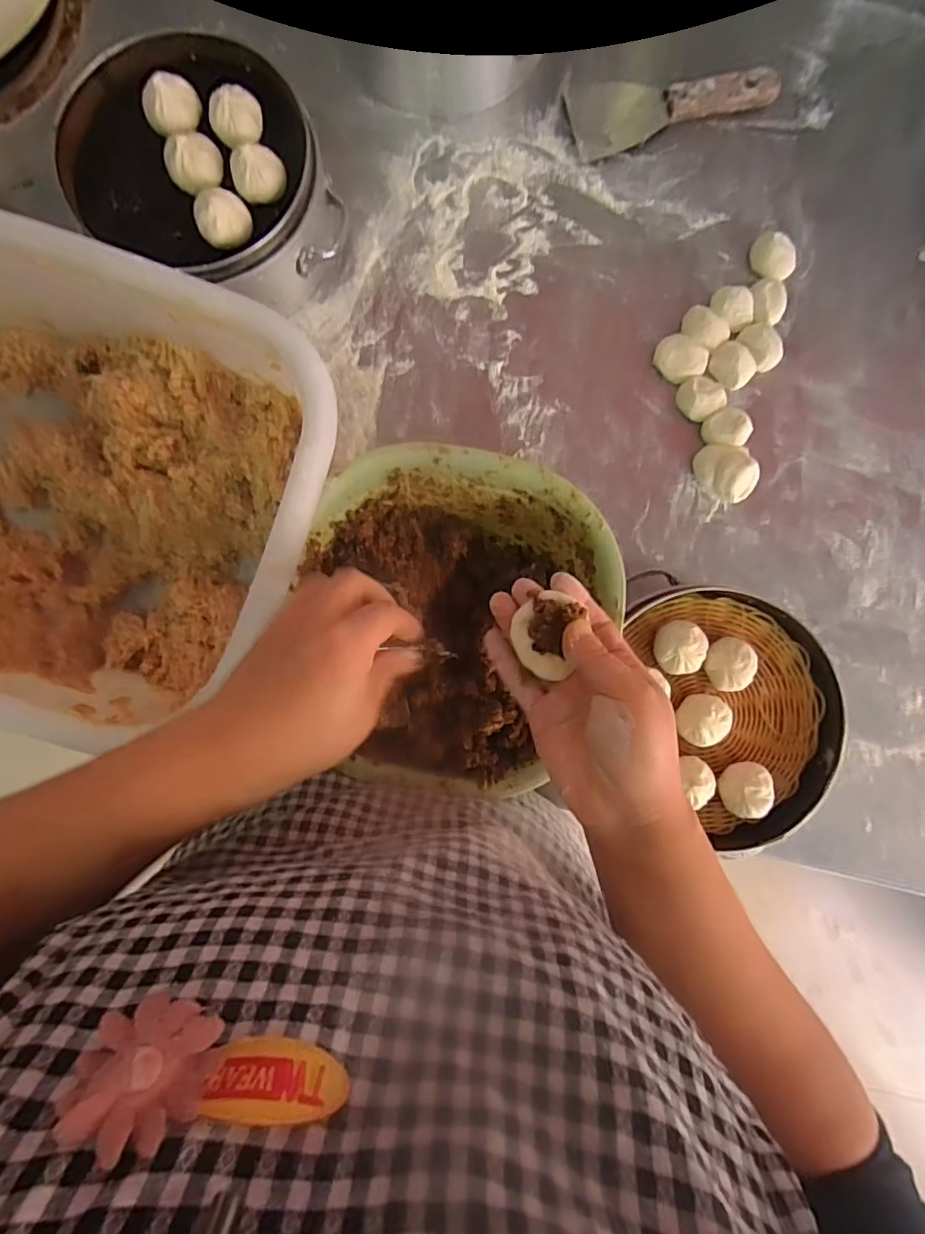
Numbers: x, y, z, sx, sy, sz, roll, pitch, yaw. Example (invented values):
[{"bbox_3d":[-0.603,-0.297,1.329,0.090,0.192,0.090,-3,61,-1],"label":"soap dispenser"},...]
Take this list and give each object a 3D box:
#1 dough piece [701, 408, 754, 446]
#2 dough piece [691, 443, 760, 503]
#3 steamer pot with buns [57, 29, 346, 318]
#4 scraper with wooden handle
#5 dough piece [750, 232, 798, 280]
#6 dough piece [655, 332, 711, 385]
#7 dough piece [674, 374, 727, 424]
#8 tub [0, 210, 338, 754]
[{"bbox_3d":[0.228,-0.162,0.489,0.036,0.019,0.034,0,89,-4],"label":"dough piece"},{"bbox_3d":[0.226,-0.126,0.483,0.053,0.023,0.043,31,87,-3],"label":"dough piece"},{"bbox_3d":[-0.203,-0.361,0.458,0.207,0.080,0.179,23,88,-3],"label":"steamer pot with buns"},{"bbox_3d":[0.187,-0.468,0.510,0.183,0.018,0.063,-18,90,-4],"label":"scraper with wooden handle"},{"bbox_3d":[0.275,-0.320,0.503,0.032,0.016,0.045,-29,91,-4],"label":"dough piece"},{"bbox_3d":[0.190,-0.225,0.496,0.044,0.017,0.036,36,87,-3],"label":"dough piece"},{"bbox_3d":[0.207,-0.191,0.494,0.034,0.019,0.037,0,89,-4],"label":"dough piece"},{"bbox_3d":[-0.290,-0.096,0.414,0.380,0.141,0.286,19,88,-3],"label":"tub"}]

